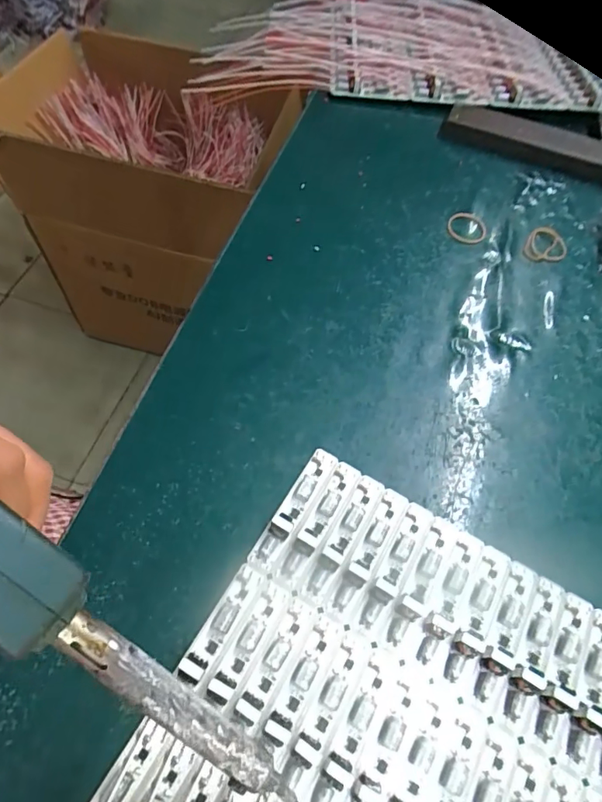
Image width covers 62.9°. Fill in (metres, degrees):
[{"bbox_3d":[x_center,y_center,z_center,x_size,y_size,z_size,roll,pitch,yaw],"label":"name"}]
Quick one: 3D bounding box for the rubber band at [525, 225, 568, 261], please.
[{"bbox_3d":[0.188,-0.119,0.376,0.029,0.004,0.039,31,63,14],"label":"rubber band"}]

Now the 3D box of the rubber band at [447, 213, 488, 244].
[{"bbox_3d":[0.128,-0.133,0.378,0.030,0.008,0.029,8,60,1],"label":"rubber band"}]

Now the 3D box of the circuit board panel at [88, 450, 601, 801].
[{"bbox_3d":[0.019,0.180,0.194,0.192,0.015,0.290,29,63,13],"label":"circuit board panel"}]

